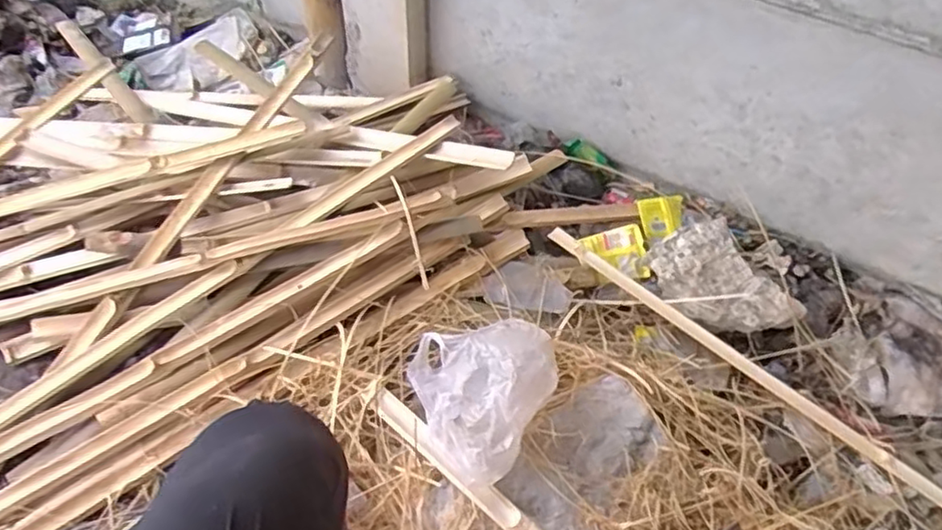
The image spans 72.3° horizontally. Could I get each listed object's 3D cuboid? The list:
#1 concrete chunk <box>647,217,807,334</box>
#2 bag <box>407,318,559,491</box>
[{"bbox_3d":[0.415,0.028,1.074,0.161,0.055,0.225,-25,56,-22],"label":"concrete chunk"},{"bbox_3d":[0.026,0.160,0.849,0.174,0.087,0.217,-16,53,-15],"label":"bag"}]

